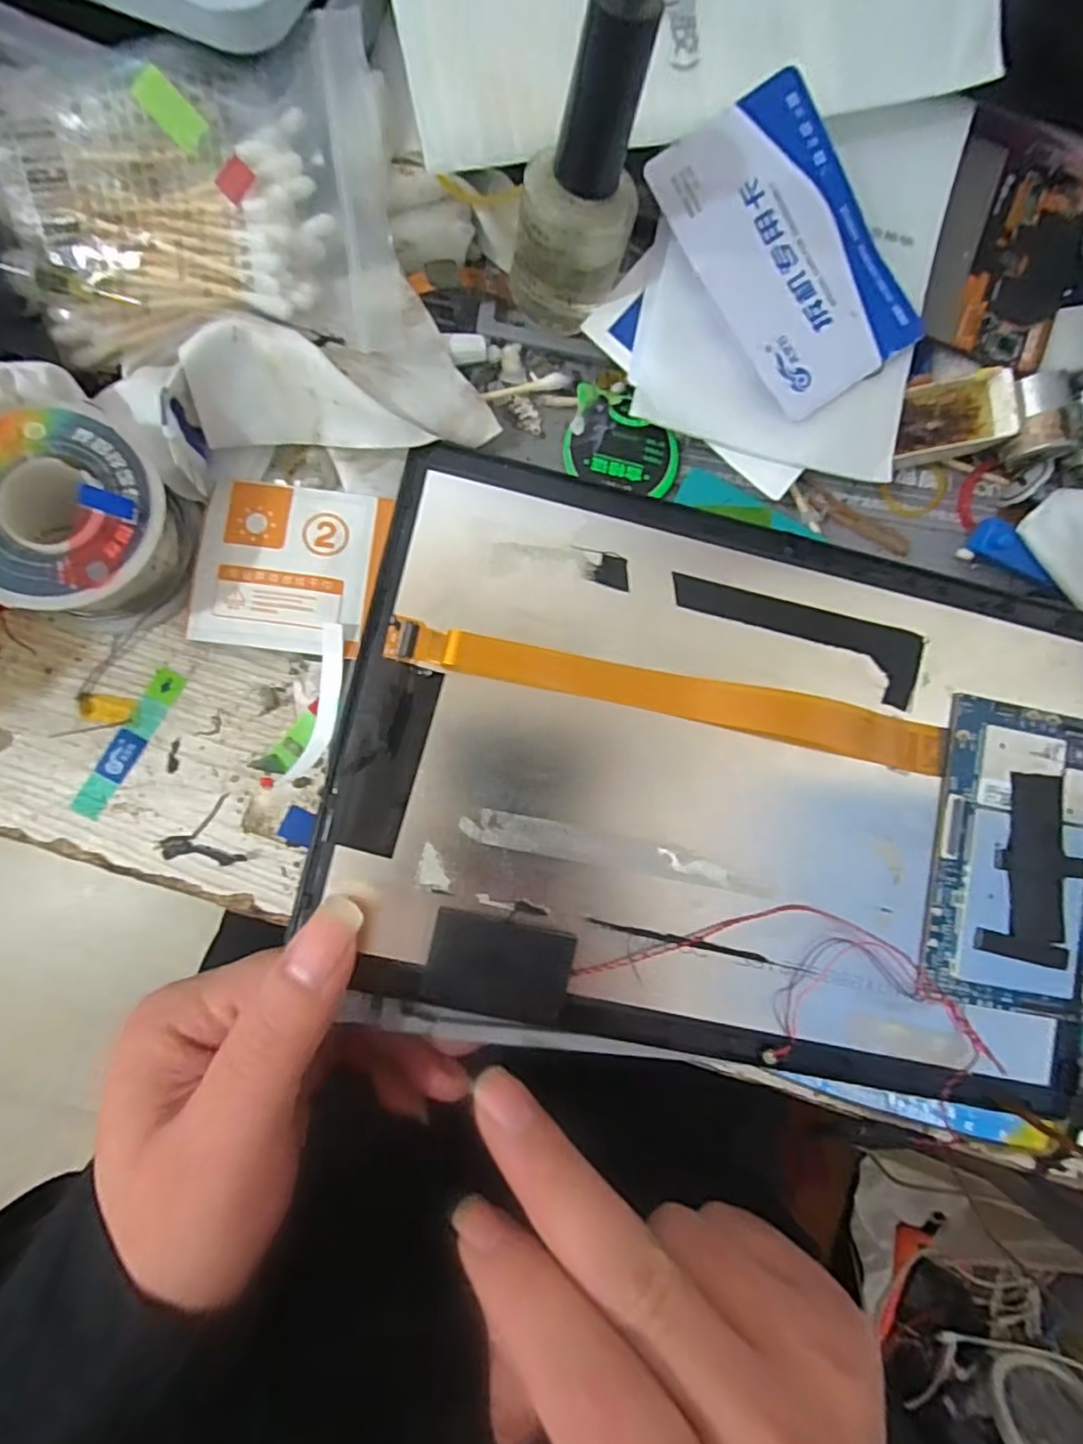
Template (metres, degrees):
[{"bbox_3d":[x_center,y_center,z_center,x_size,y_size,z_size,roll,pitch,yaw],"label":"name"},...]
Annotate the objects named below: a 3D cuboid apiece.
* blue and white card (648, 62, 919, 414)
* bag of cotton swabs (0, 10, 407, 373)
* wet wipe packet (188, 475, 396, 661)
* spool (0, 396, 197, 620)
[{"bbox_3d":[0.075,-0.142,0.189,0.052,0.004,0.085,-35,98,-1],"label":"blue and white card"},{"bbox_3d":[-0.090,-0.136,0.169,0.096,0.022,0.069,-8,104,0],"label":"bag of cotton swabs"},{"bbox_3d":[-0.076,-0.047,0.189,0.053,0.006,0.050,8,84,-6],"label":"wet wipe packet"},{"bbox_3d":[-0.128,-0.054,0.171,0.054,0.031,0.049,31,82,-3],"label":"spool"}]

